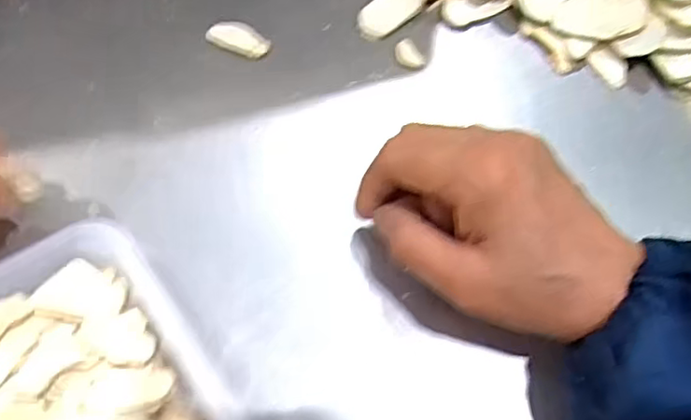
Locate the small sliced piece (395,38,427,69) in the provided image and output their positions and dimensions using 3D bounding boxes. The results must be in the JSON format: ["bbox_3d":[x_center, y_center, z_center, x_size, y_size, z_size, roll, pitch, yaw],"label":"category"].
[{"bbox_3d":[0.036,-0.087,0.356,0.014,0.004,0.021,-31,68,-14],"label":"small sliced piece"}]

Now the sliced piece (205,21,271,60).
[{"bbox_3d":[-0.060,-0.097,0.363,0.036,0.006,0.017,22,66,11],"label":"sliced piece"}]

